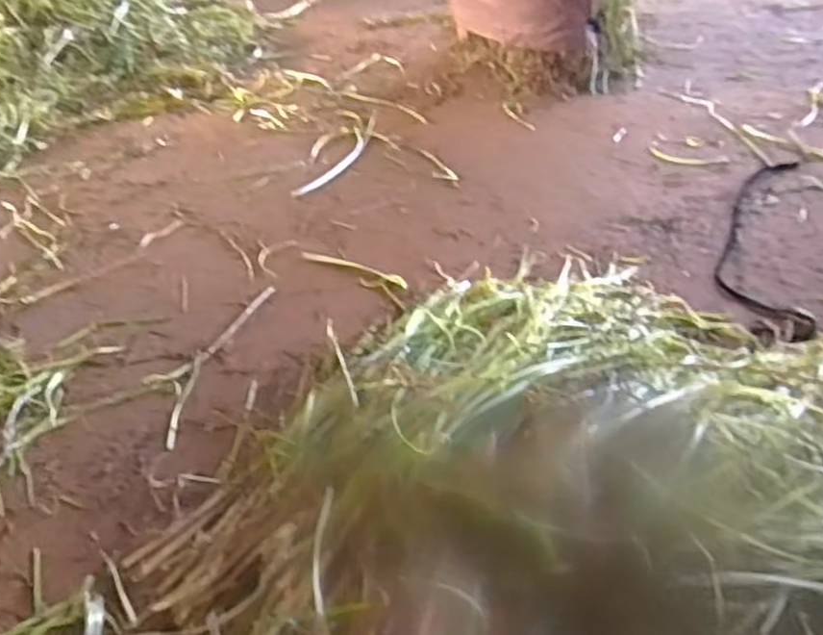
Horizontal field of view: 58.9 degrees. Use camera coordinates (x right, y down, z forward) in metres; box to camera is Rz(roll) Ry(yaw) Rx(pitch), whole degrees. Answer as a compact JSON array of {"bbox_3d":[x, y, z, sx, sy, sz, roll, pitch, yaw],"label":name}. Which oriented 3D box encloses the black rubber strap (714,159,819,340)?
[{"bbox_3d":[0.546,-0.115,1.142,0.124,0.027,0.482,9,42,15],"label":"black rubber strap"}]

